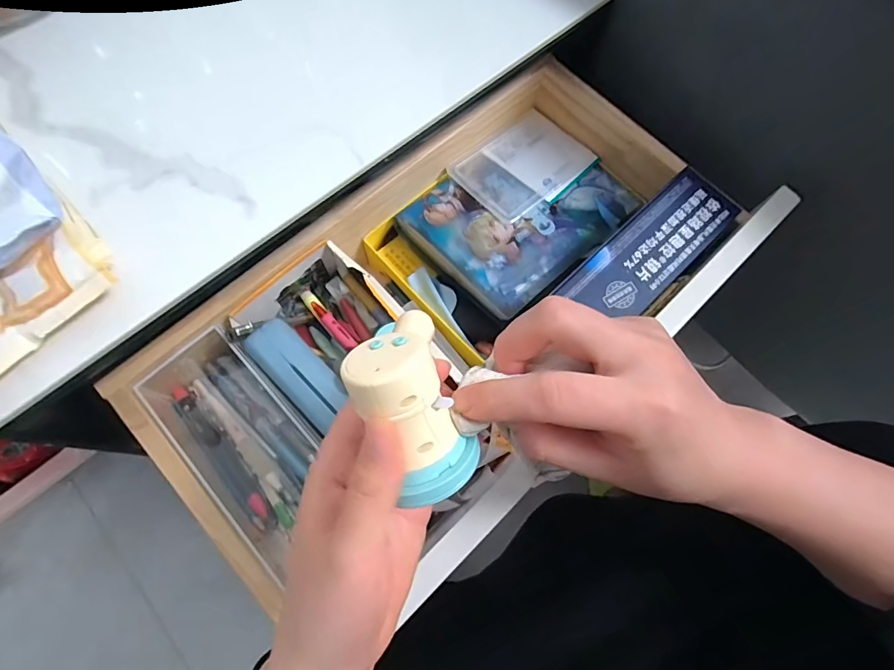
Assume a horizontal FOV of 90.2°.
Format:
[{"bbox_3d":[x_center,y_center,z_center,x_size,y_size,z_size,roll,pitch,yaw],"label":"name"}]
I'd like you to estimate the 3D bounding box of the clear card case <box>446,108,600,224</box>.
[{"bbox_3d":[0.077,-0.168,0.439,0.129,0.004,0.091,-39,76,-15],"label":"clear card case"}]

